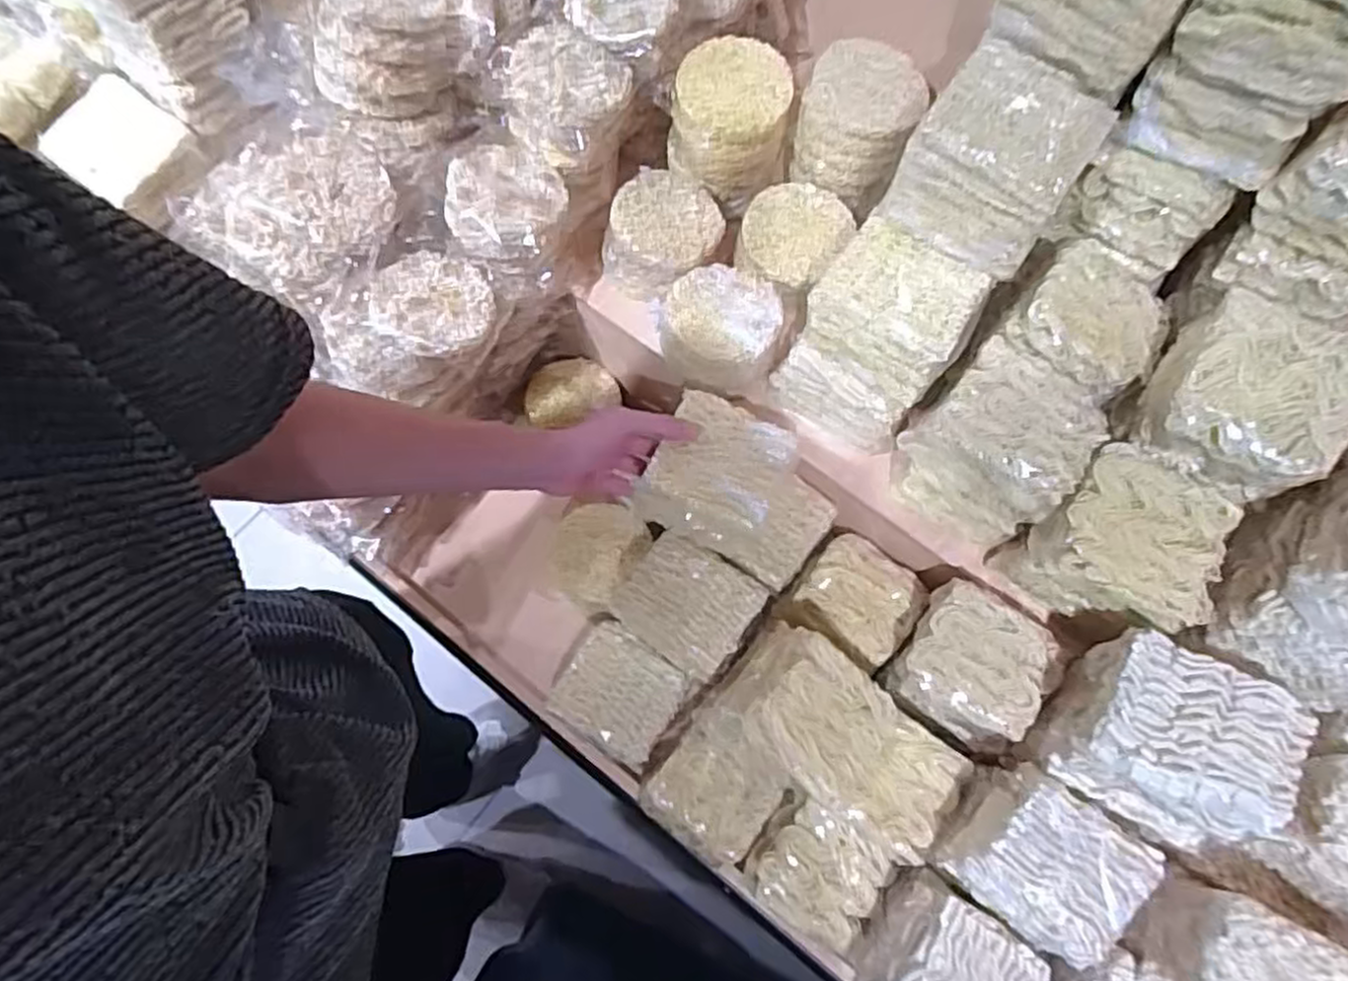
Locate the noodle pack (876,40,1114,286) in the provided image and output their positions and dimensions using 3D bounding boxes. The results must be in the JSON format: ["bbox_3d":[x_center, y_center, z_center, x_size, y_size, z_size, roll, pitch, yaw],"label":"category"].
[{"bbox_3d":[0.260,-0.265,0.604,0.116,0.097,0.119,35,73,10],"label":"noodle pack"}]

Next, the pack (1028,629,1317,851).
[{"bbox_3d":[0.376,0.196,0.591,0.123,0.141,0.110,30,72,9],"label":"pack"}]

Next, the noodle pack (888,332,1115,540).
[{"bbox_3d":[0.282,-0.036,0.671,0.120,0.158,0.107,40,74,12],"label":"noodle pack"}]

